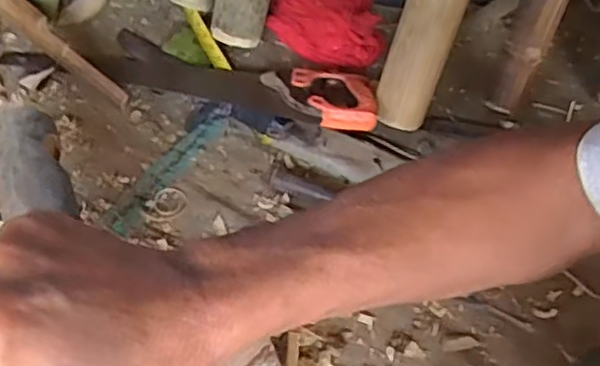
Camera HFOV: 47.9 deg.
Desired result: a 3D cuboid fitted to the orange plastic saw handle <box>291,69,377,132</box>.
[{"bbox_3d":[0.045,-0.109,0.885,0.110,0.042,0.111,3,49,-4],"label":"orange plastic saw handle"}]

